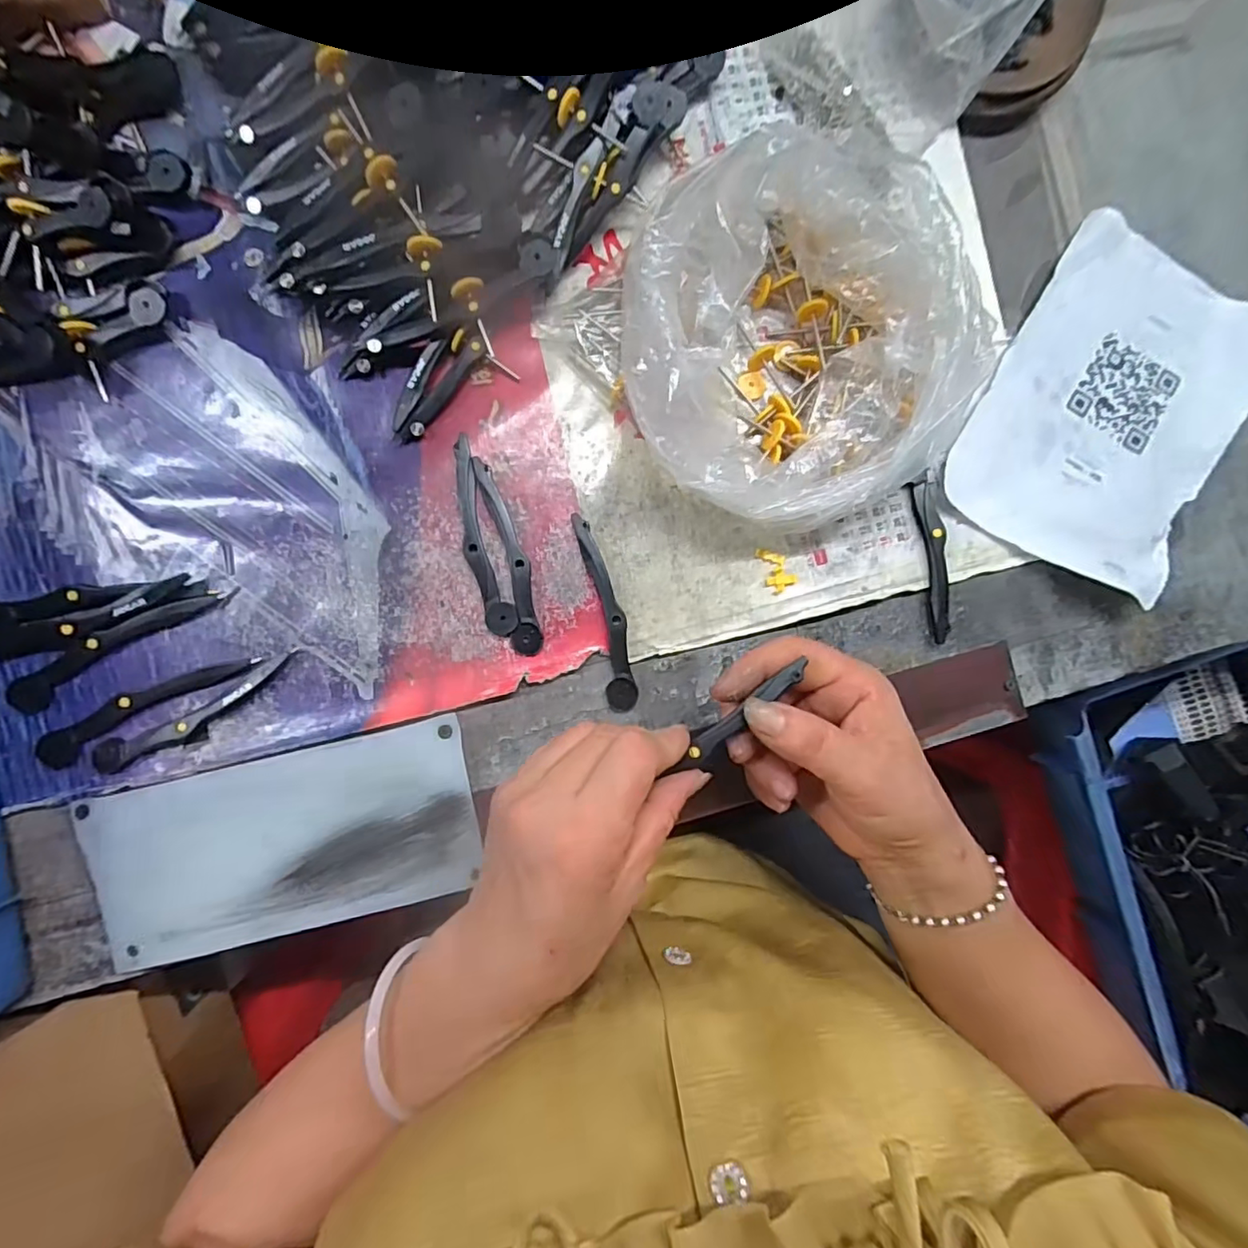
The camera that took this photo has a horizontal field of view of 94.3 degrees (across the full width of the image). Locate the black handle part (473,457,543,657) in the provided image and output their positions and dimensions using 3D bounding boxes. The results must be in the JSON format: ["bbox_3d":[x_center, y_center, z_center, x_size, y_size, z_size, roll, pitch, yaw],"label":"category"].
[{"bbox_3d":[-0.064,-0.038,0.326,0.018,0.007,0.112,-12,91,-5],"label":"black handle part"}]

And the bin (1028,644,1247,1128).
[{"bbox_3d":[0.542,0.225,0.497,0.283,0.081,0.411,-15,92,-4],"label":"bin"}]

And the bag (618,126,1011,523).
[{"bbox_3d":[0.099,-0.140,0.307,0.191,0.072,0.165,-44,93,-4],"label":"bag"}]

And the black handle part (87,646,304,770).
[{"bbox_3d":[-0.227,0.050,0.310,0.113,0.008,0.022,-26,92,-4],"label":"black handle part"}]

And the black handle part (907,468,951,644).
[{"bbox_3d":[0.183,-0.040,0.342,0.014,0.007,0.097,-10,90,-5],"label":"black handle part"}]

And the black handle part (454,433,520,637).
[{"bbox_3d":[-0.081,-0.048,0.325,0.018,0.006,0.112,-15,91,-5],"label":"black handle part"}]

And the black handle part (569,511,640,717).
[{"bbox_3d":[-0.009,-0.006,0.331,0.018,0.006,0.112,-11,90,-5],"label":"black handle part"}]

